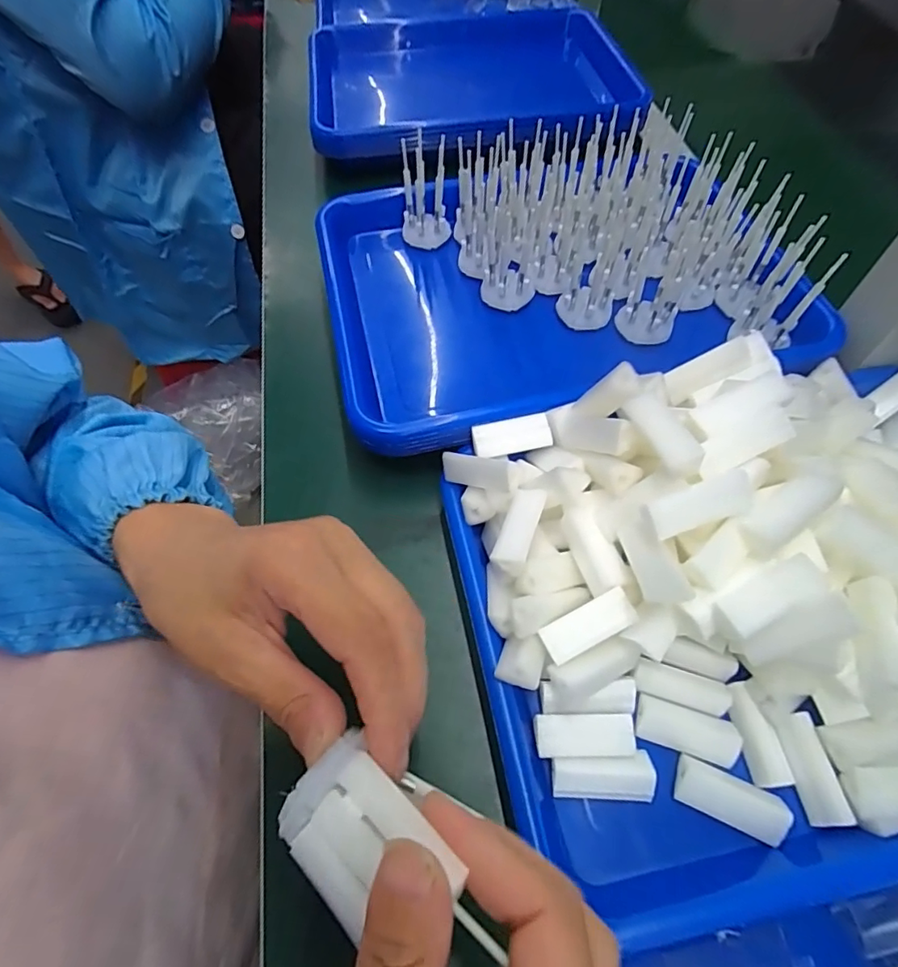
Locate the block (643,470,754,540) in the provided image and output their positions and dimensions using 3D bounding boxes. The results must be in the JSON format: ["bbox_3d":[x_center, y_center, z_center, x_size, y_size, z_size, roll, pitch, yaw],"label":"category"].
[{"bbox_3d":[0.111,0.008,0.230,0.043,0.010,0.019,-13,60,-7],"label":"block"}]

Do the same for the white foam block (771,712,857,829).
[{"bbox_3d":[0.166,0.131,0.242,0.014,0.013,0.046,-10,60,-5],"label":"white foam block"}]

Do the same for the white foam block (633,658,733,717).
[{"bbox_3d":[0.116,0.101,0.263,0.046,0.009,0.016,15,61,9],"label":"white foam block"}]

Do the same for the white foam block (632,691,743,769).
[{"bbox_3d":[0.115,0.119,0.256,0.047,0.008,0.020,16,61,10],"label":"white foam block"}]

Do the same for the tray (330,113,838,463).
[{"bbox_3d":[0.079,-0.150,0.385,0.331,0.087,0.250,-11,60,-6],"label":"tray"}]

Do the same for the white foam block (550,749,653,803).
[{"bbox_3d":[0.071,0.136,0.244,0.045,0.012,0.019,-1,59,0],"label":"white foam block"}]

